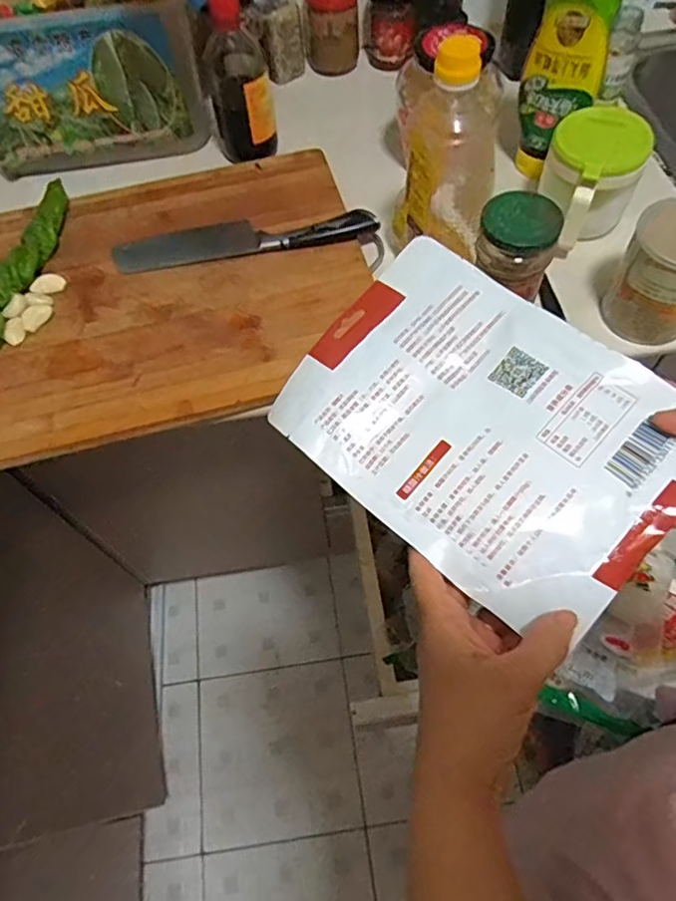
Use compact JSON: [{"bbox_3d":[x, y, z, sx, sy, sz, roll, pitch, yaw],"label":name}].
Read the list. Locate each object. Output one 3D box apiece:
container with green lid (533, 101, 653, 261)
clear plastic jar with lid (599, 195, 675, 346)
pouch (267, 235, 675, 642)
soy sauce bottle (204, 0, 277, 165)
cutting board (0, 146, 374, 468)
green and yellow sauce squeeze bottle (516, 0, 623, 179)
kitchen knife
[{"bbox_3d":[0.259,-0.276,0.607,0.091,0.102,0.110,19,64,13],"label":"container with green lid"},{"bbox_3d":[0.307,-0.167,0.541,0.082,0.106,0.081,-1,61,2],"label":"clear plastic jar with lid"},{"bbox_3d":[0.089,-0.021,0.367,0.243,0.012,0.174,40,81,21],"label":"pouch"},{"bbox_3d":[-0.119,-0.427,0.662,0.073,0.159,0.064,-13,61,-4],"label":"soy sauce bottle"},{"bbox_3d":[-0.198,-0.172,0.615,0.443,0.013,0.345,-13,62,-4],"label":"cutting board"},{"bbox_3d":[0.233,-0.394,0.599,0.072,0.211,0.048,1,61,3],"label":"green and yellow sauce squeeze bottle"},{"bbox_3d":[-0.104,-0.237,0.631,0.287,0.024,0.050,-7,61,-1],"label":"kitchen knife"}]

